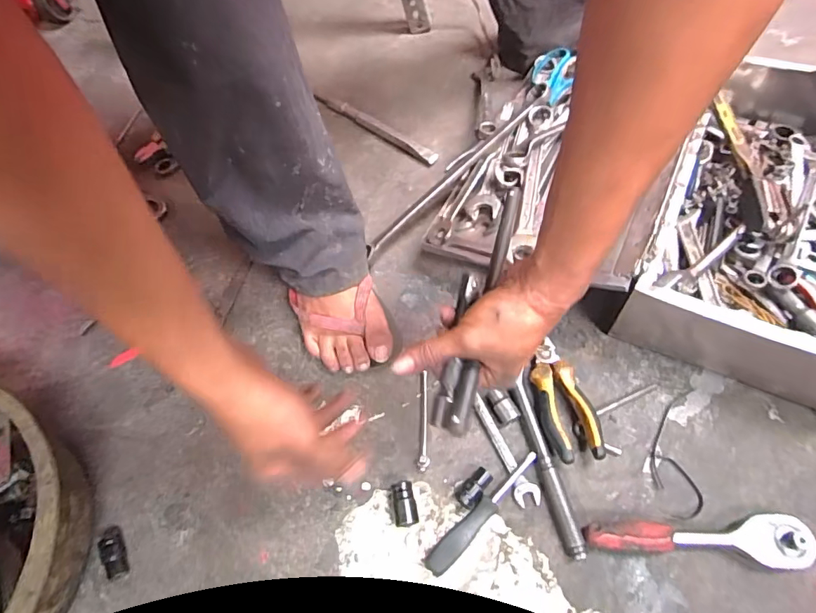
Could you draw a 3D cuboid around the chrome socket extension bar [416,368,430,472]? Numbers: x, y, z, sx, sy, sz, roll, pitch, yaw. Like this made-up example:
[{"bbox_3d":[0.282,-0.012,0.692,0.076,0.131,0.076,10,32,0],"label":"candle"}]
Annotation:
[{"bbox_3d":[0.019,0.123,0.530,0.013,0.011,0.109,2,62,4],"label":"chrome socket extension bar"}]

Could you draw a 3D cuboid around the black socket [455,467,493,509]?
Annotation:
[{"bbox_3d":[0.068,0.185,0.490,0.042,0.018,0.021,-39,67,-16],"label":"black socket"}]

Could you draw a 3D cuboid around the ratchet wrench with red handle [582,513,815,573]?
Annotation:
[{"bbox_3d":[0.273,0.220,0.458,0.204,0.031,0.045,0,62,3],"label":"ratchet wrench with red handle"}]

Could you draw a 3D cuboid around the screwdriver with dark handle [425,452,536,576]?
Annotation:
[{"bbox_3d":[0.076,0.203,0.480,0.150,0.021,0.021,-41,67,-17],"label":"screwdriver with dark handle"}]

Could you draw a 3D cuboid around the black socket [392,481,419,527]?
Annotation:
[{"bbox_3d":[-0.004,0.200,0.486,0.024,0.020,0.040,-10,62,-2],"label":"black socket"}]

